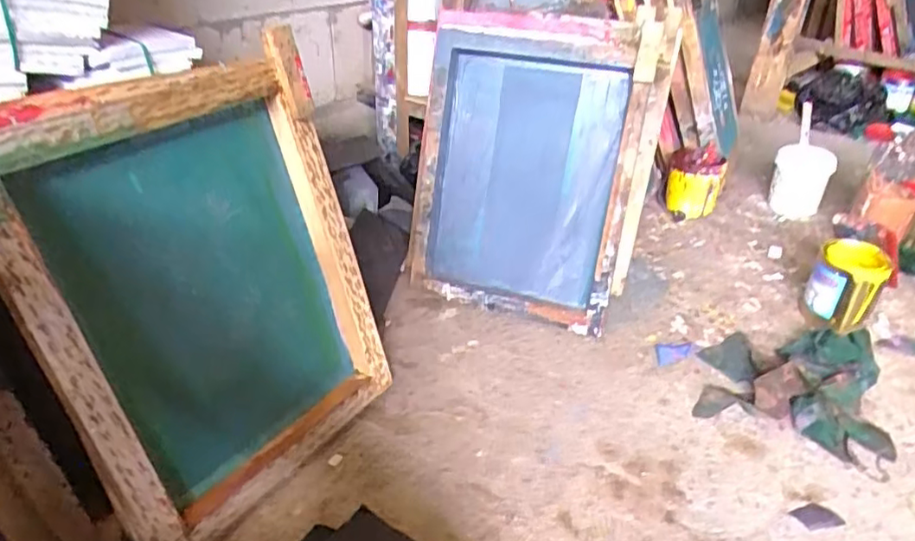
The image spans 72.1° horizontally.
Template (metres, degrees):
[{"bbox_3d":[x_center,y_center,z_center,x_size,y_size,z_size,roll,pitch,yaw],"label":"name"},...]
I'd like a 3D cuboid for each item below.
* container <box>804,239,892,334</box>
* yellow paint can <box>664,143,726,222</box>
[{"bbox_3d":[0.652,0.029,1.062,0.103,0.121,0.087,28,41,36],"label":"container"},{"bbox_3d":[0.544,-0.195,1.450,0.122,0.141,0.137,9,32,13],"label":"yellow paint can"}]

